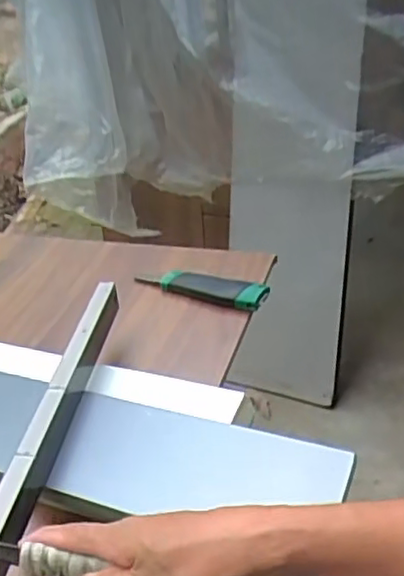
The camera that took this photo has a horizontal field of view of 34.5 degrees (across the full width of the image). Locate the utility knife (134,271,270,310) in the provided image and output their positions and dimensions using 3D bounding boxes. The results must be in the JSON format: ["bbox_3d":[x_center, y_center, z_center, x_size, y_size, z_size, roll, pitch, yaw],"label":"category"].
[{"bbox_3d":[-0.003,0.002,0.720,0.152,0.023,0.035,8,34,24],"label":"utility knife"}]

